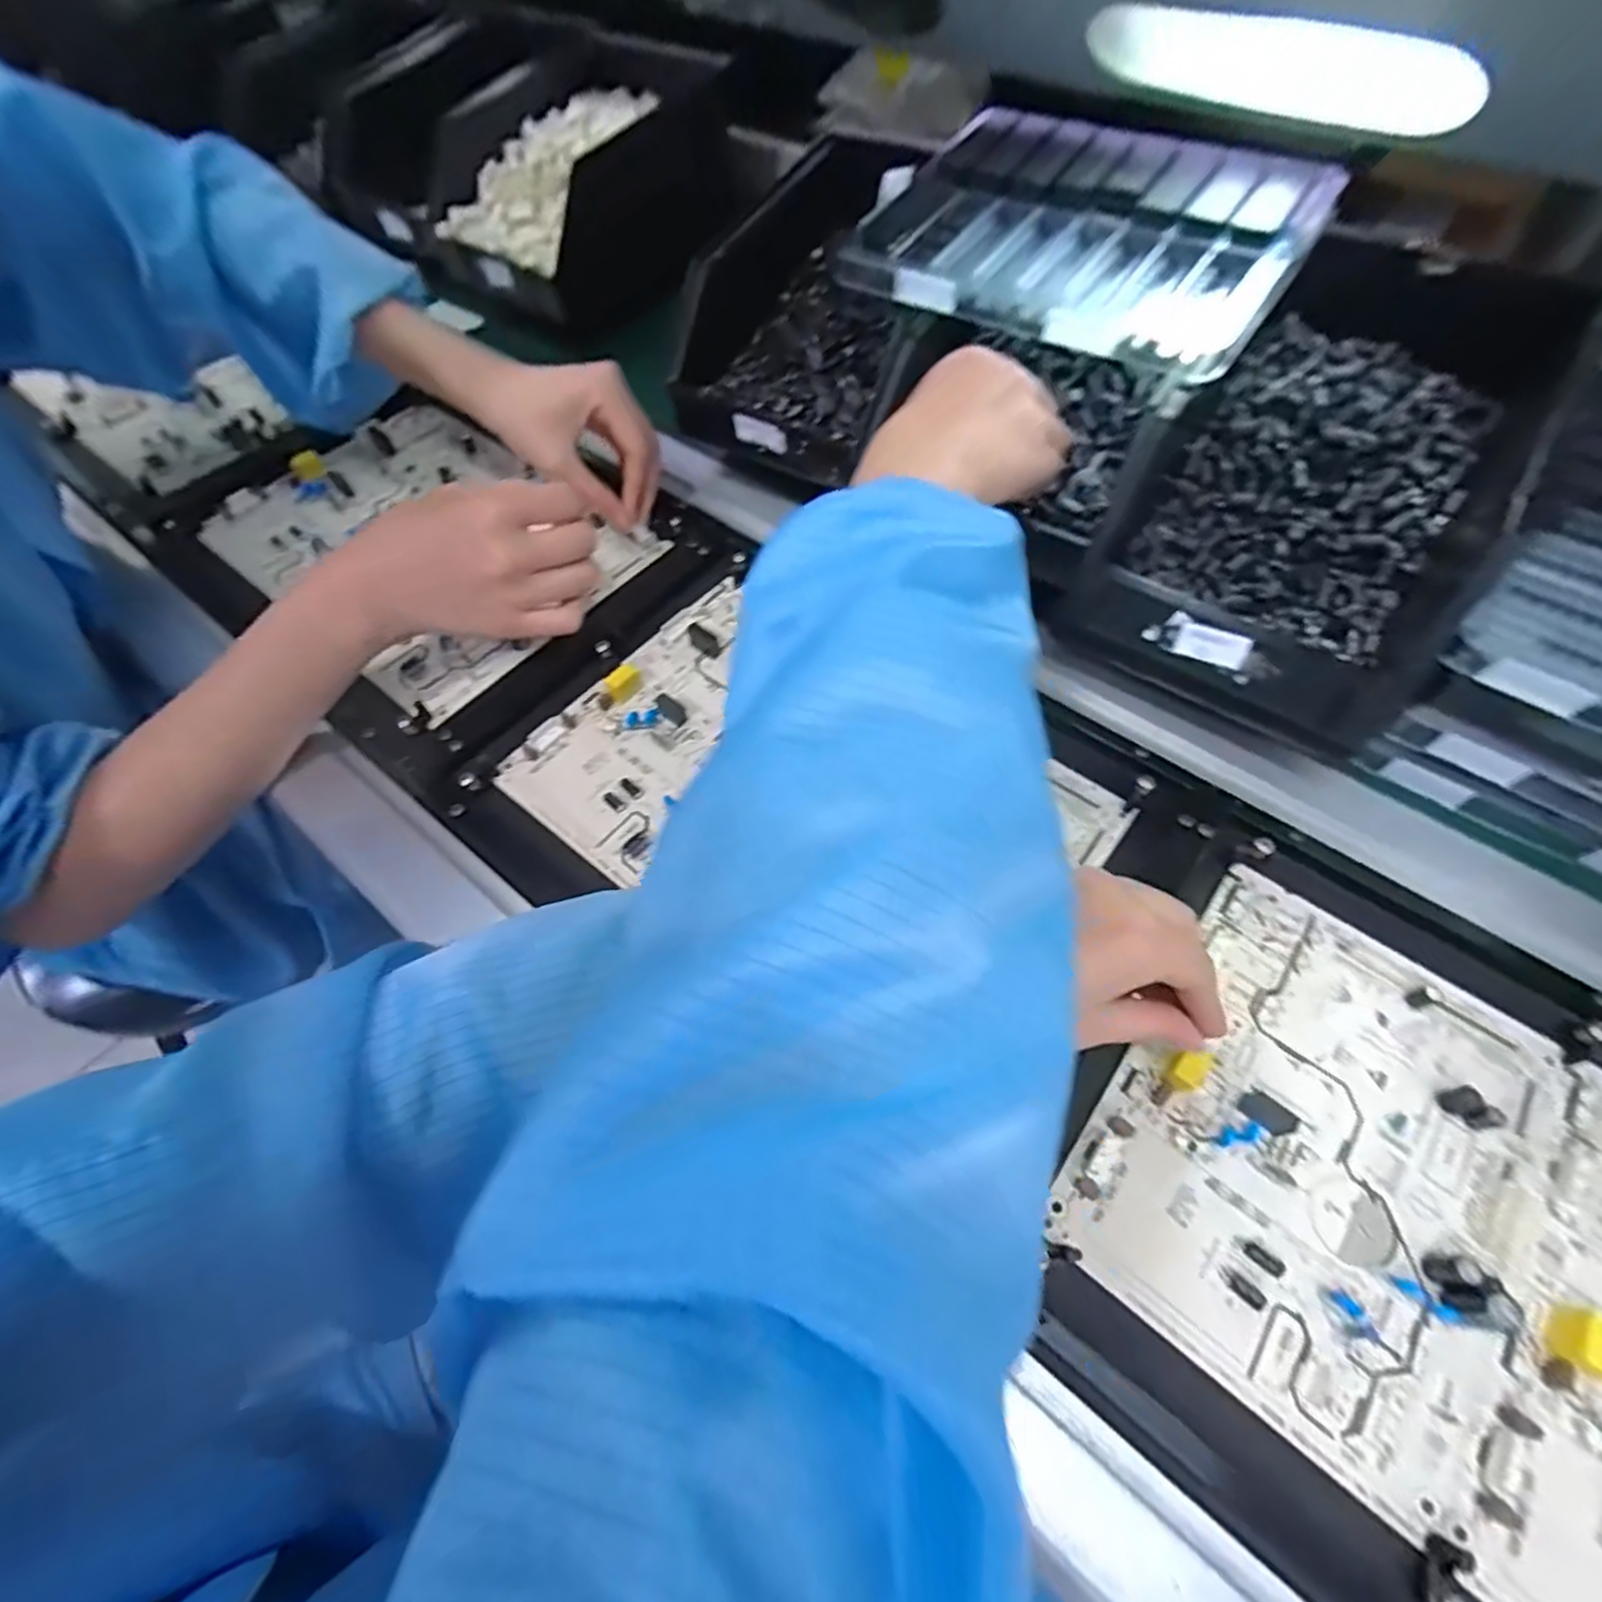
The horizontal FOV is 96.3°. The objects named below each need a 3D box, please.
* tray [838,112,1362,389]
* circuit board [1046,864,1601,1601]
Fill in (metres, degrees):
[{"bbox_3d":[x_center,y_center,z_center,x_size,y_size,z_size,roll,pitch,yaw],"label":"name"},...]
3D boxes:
[{"bbox_3d":[0.153,-0.311,0.390,0.212,0.038,0.159,28,65,19],"label":"tray"},{"bbox_3d":[0.263,0.168,0.265,0.279,0.014,0.196,34,65,20],"label":"circuit board"}]

